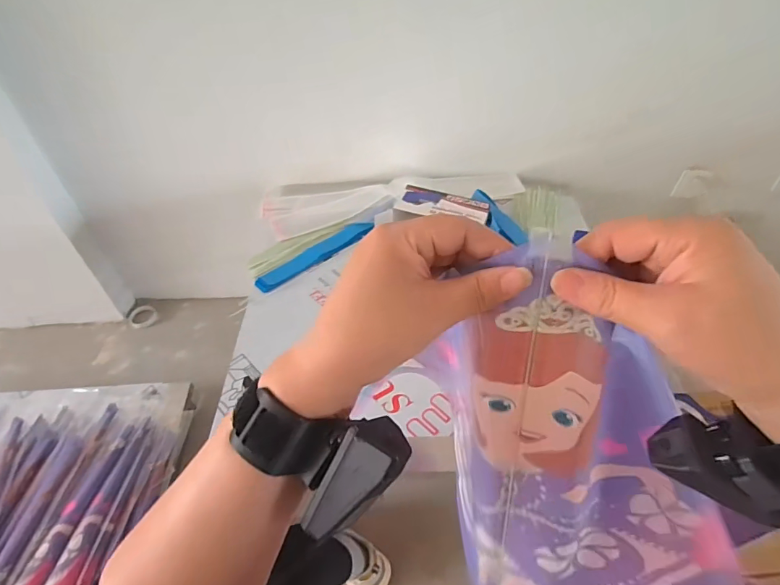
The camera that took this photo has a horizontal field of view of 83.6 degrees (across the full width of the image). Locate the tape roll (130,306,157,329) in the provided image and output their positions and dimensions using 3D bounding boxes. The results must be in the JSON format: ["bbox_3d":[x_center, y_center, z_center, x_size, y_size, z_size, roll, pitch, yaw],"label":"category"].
[{"bbox_3d":[-0.823,0.083,1.460,0.089,0.014,0.086,0,47,0],"label":"tape roll"}]

